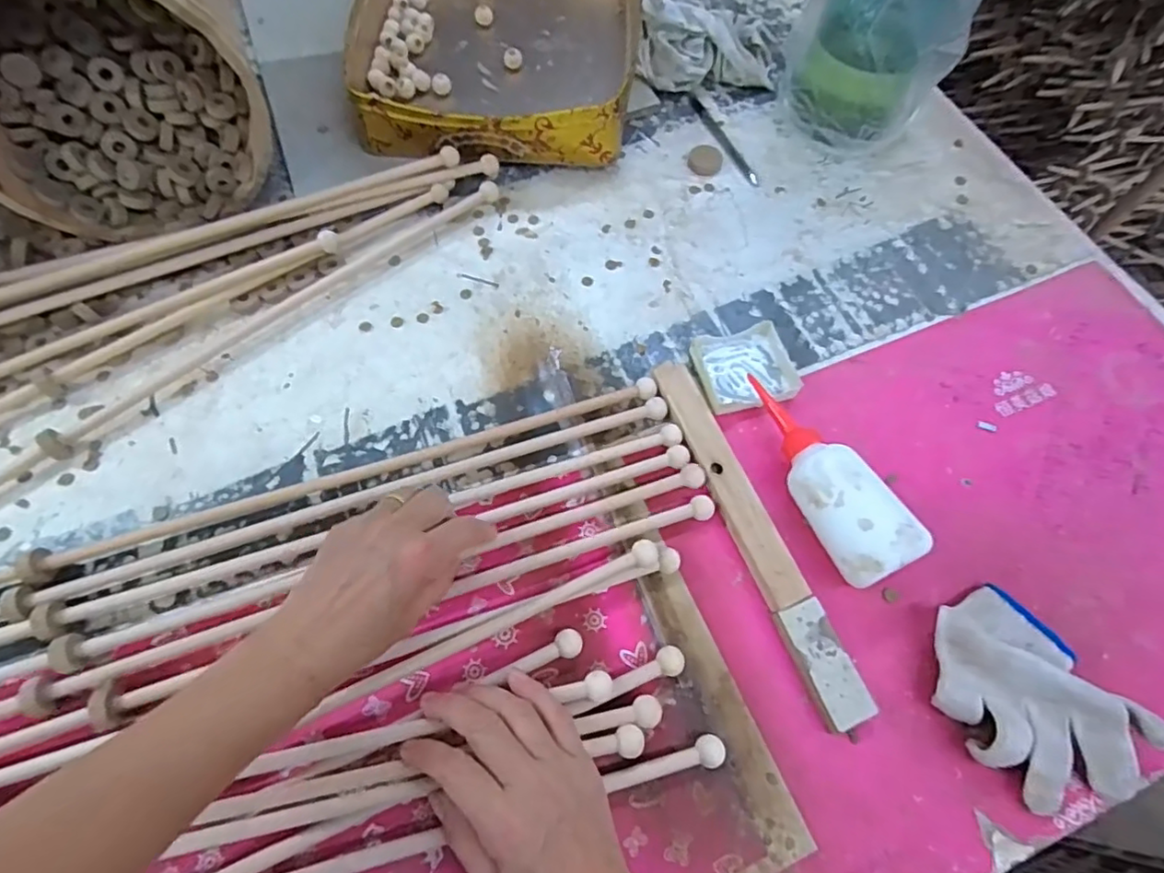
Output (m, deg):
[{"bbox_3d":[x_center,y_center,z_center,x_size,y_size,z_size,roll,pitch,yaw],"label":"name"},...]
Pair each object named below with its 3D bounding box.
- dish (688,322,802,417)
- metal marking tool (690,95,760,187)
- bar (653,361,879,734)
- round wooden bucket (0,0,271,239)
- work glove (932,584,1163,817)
[{"bbox_3d":[0.139,-0.060,0.512,0.081,0.015,0.076,-15,65,-8],"label":"dish"},{"bbox_3d":[0.154,-0.321,0.640,0.012,0.006,0.142,-22,66,-11],"label":"metal marking tool"},{"bbox_3d":[0.126,0.067,0.445,0.033,0.019,0.288,-20,66,-10],"label":"bar"},{"bbox_3d":[-0.414,-0.329,0.510,0.223,0.218,0.201,-20,66,-10],"label":"round wooden bucket"},{"bbox_3d":[0.295,0.173,0.387,0.099,0.041,0.136,-31,68,-15],"label":"work glove"}]

